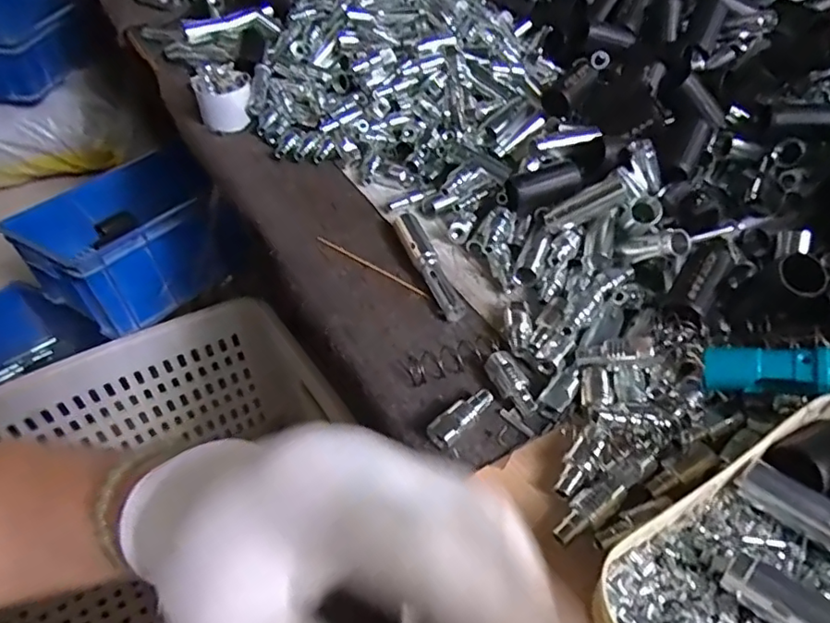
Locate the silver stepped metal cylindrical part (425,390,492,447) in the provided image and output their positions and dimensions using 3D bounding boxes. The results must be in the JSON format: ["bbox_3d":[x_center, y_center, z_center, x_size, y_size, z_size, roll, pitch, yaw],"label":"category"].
[{"bbox_3d":[0.032,0.074,0.391,0.020,0.016,0.056,34,54,29],"label":"silver stepped metal cylindrical part"}]

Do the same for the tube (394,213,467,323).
[{"bbox_3d":[0.011,-0.043,0.500,0.024,0.022,0.125,-16,47,-15],"label":"tube"}]

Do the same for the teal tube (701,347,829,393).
[{"bbox_3d":[0.245,0.036,0.353,0.120,0.022,0.026,-3,38,36],"label":"teal tube"}]

